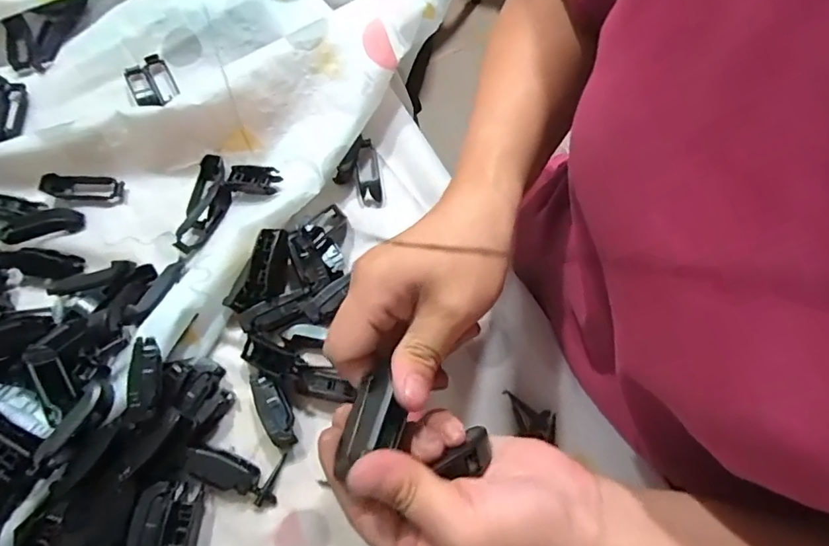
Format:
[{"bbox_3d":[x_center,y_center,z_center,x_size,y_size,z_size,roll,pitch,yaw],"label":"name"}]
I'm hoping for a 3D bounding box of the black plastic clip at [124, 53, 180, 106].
[{"bbox_3d":[-0.216,-0.156,0.407,0.034,0.016,0.046,-29,72,-10],"label":"black plastic clip"}]

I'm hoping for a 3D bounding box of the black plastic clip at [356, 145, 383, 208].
[{"bbox_3d":[-0.035,-0.074,0.375,0.018,0.009,0.052,-9,69,-3],"label":"black plastic clip"}]

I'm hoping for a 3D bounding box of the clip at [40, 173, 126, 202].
[{"bbox_3d":[-0.250,-0.064,0.372,0.057,0.013,0.019,-1,69,0],"label":"clip"}]

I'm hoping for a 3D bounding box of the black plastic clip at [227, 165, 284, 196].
[{"bbox_3d":[-0.119,-0.068,0.358,0.046,0.016,0.016,9,67,24],"label":"black plastic clip"}]

